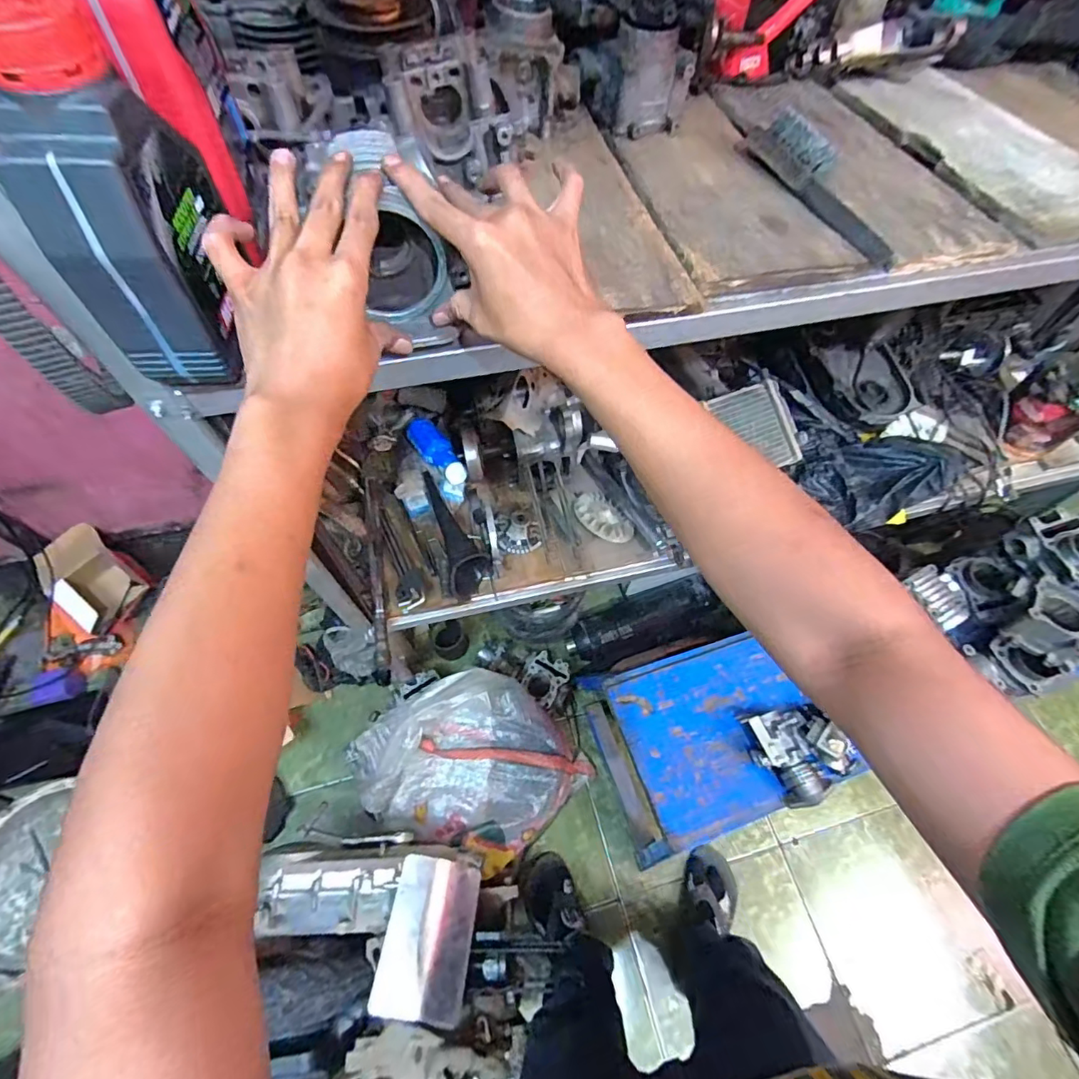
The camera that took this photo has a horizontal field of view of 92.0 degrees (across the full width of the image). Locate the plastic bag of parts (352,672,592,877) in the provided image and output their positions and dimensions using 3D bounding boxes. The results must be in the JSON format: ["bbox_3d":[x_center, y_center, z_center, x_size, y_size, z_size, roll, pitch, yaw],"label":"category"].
[{"bbox_3d":[-0.156,0.505,1.169,0.435,0.229,0.397,37,67,17],"label":"plastic bag of parts"}]

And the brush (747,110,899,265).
[{"bbox_3d":[0.293,-0.376,0.543,0.050,0.035,0.238,-14,63,-9],"label":"brush"}]

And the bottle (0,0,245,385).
[{"bbox_3d":[-0.251,-0.206,0.320,0.066,0.175,0.117,-4,62,-4],"label":"bottle"}]

